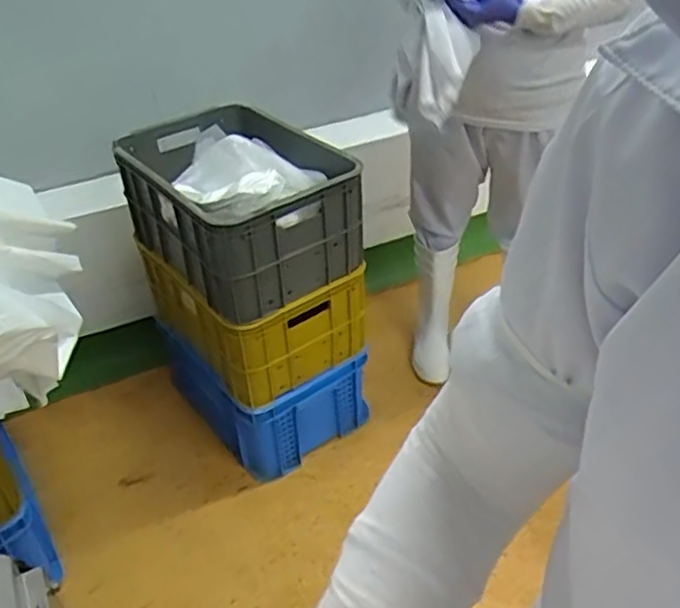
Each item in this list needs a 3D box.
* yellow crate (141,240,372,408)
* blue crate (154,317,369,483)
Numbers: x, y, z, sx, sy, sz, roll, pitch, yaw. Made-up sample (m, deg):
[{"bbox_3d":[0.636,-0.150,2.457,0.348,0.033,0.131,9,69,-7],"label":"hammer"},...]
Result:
[{"bbox_3d":[-0.200,-0.007,1.557,0.352,0.239,0.450,-29,44,-29],"label":"yellow crate"},{"bbox_3d":[-0.180,0.203,1.695,0.357,0.251,0.370,-29,44,-29],"label":"blue crate"}]

